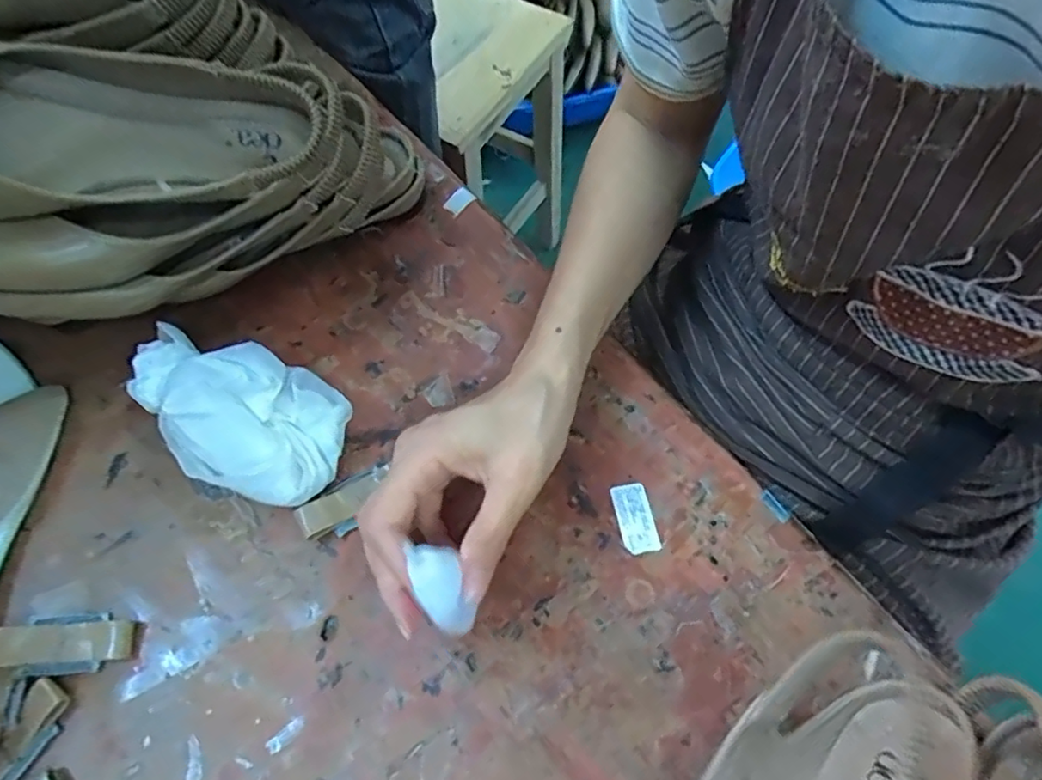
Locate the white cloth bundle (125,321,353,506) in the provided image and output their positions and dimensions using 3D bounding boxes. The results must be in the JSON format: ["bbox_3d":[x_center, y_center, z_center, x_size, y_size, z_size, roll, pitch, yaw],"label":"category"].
[{"bbox_3d":[-0.169,0.015,0.340,0.133,0.063,0.080,21,64,11],"label":"white cloth bundle"}]

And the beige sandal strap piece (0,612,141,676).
[{"bbox_3d":[-0.239,0.131,0.304,0.067,0.016,0.029,-3,62,-1],"label":"beige sandal strap piece"}]

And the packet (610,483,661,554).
[{"bbox_3d":[0.067,0.074,0.341,0.021,0.004,0.040,-9,62,-5],"label":"packet"}]

